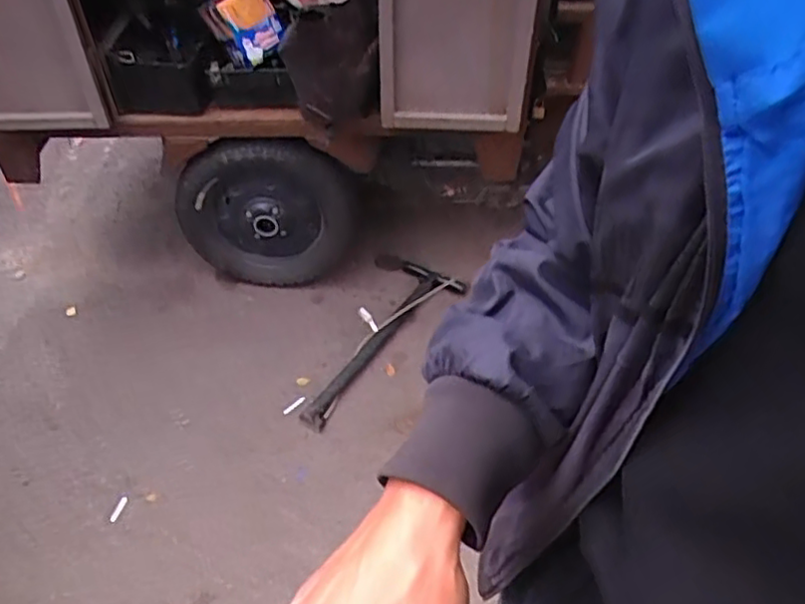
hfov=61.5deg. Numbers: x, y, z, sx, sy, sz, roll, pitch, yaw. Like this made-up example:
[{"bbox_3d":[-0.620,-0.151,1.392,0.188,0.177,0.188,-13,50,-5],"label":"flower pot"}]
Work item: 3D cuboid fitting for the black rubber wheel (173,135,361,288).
[{"bbox_3d":[-0.349,-0.218,1.812,0.469,0.474,0.100,-6,45,-14],"label":"black rubber wheel"}]

